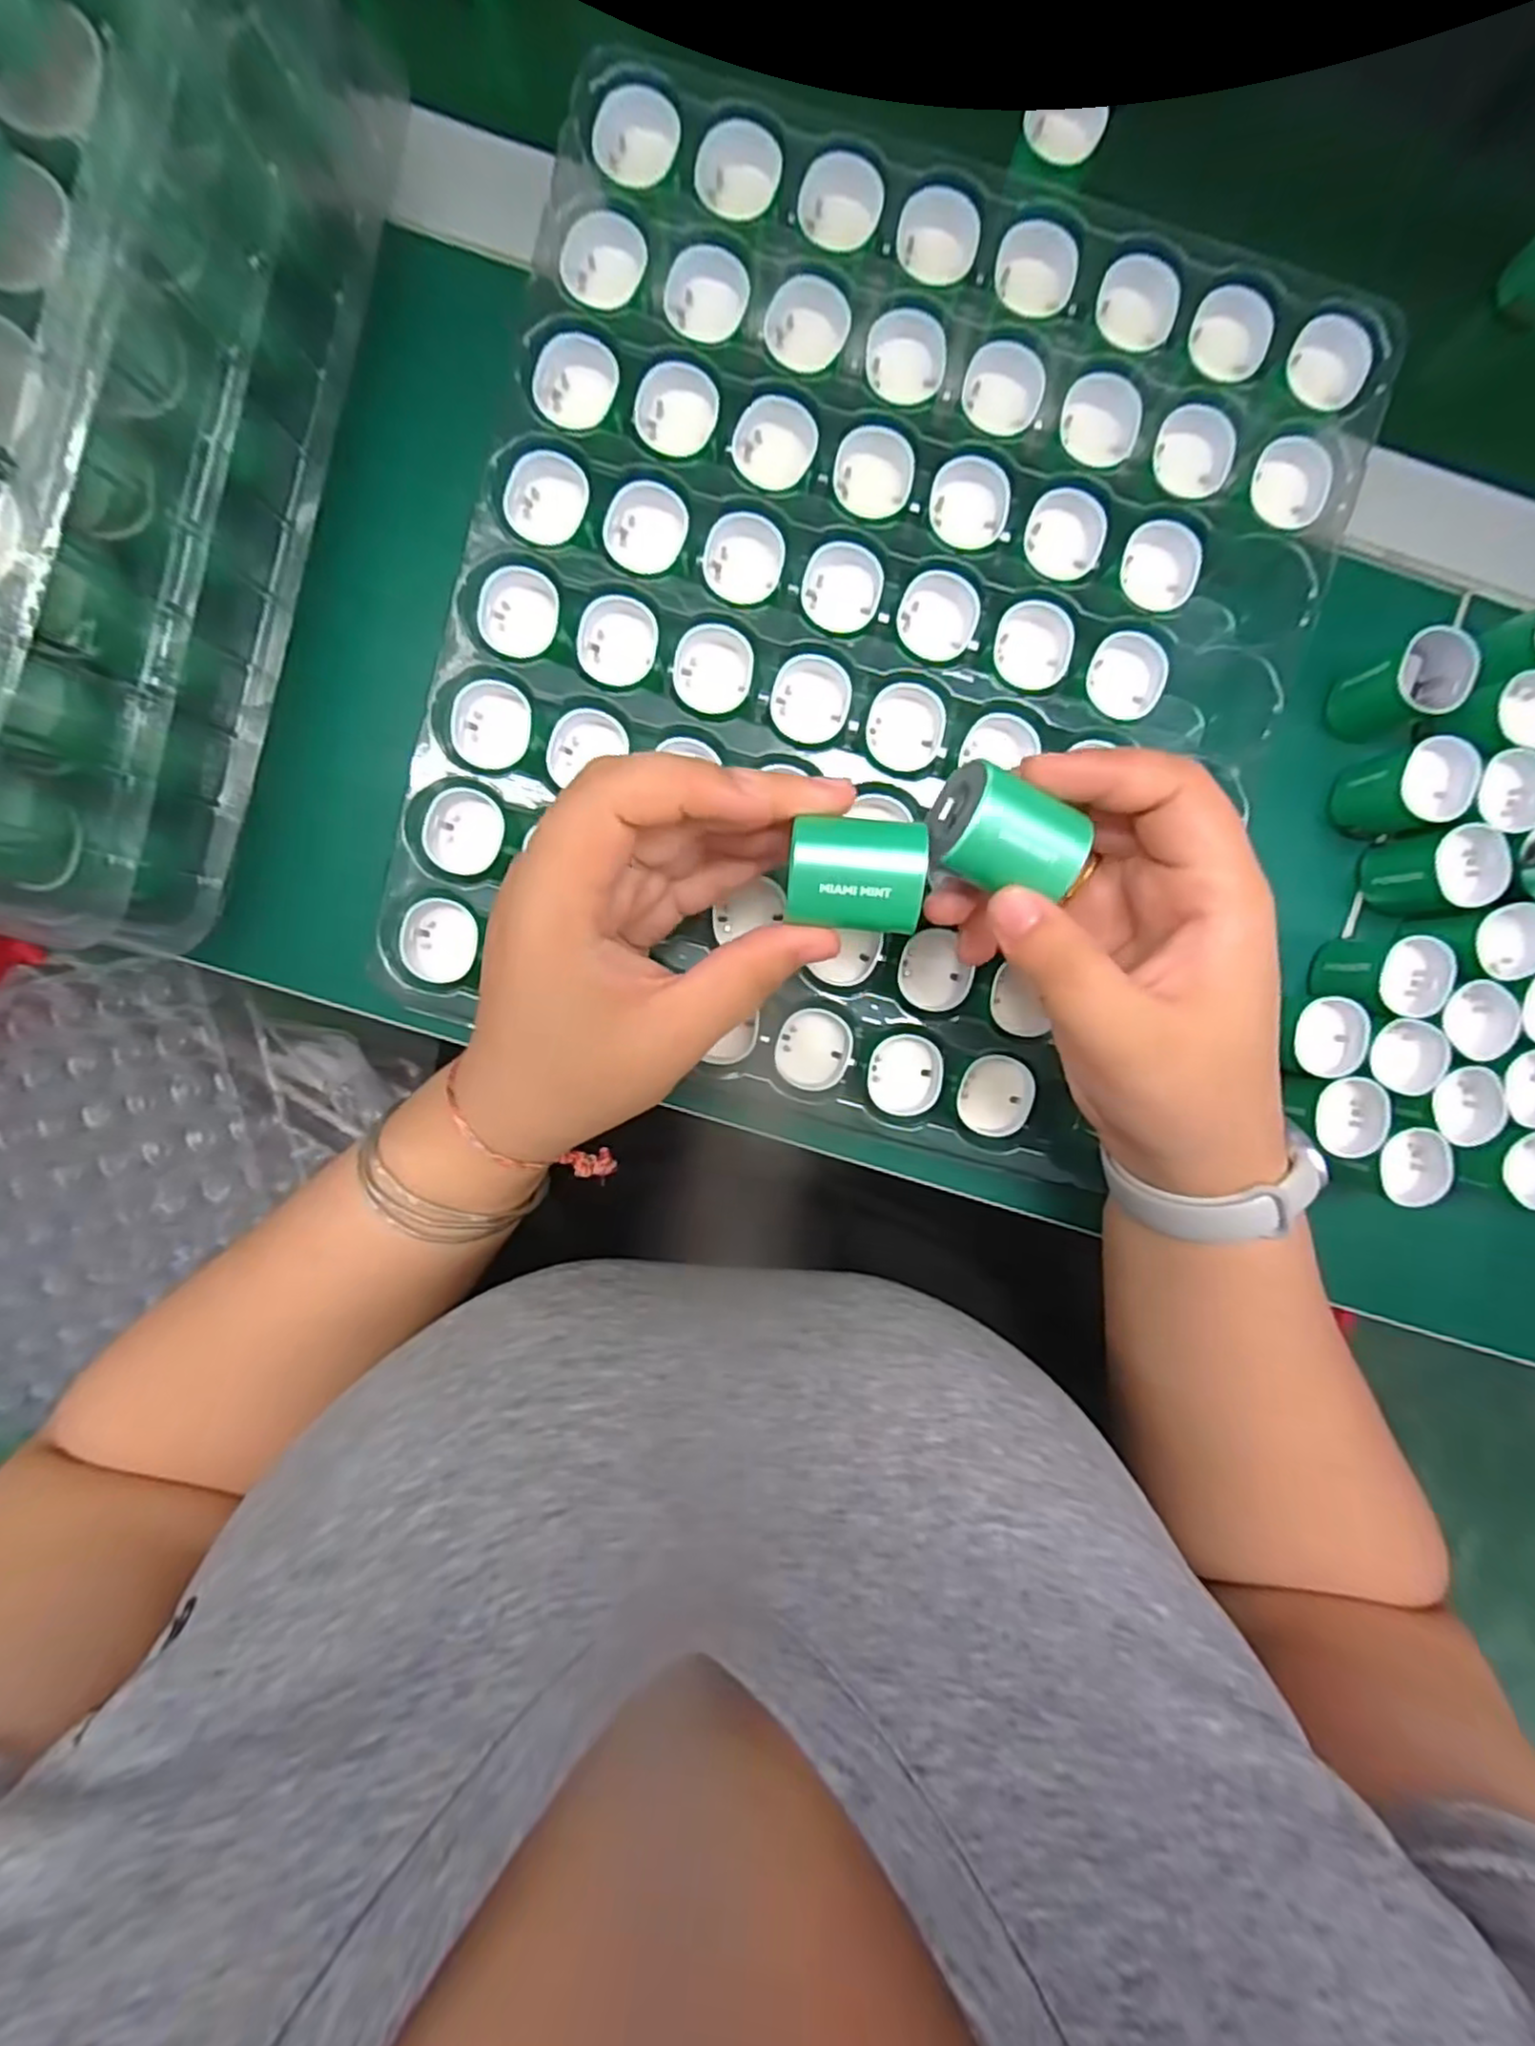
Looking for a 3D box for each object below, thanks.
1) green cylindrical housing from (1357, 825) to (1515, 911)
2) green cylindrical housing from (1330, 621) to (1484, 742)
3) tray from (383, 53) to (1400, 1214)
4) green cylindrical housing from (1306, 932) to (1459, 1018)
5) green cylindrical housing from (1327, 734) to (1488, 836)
[{"bbox_3d":[0.260,-0.059,0.292,0.028,0.035,0.030,0,94,-2],"label":"green cylindrical housing"},{"bbox_3d":[0.243,-0.129,0.286,0.032,0.033,0.028,-27,95,0],"label":"green cylindrical housing"},{"bbox_3d":[0.041,-0.123,0.277,0.302,0.042,0.328,16,94,-3],"label":"tray"},{"bbox_3d":[0.241,-0.018,0.294,0.029,0.034,0.031,0,94,-2],"label":"green cylindrical housing"},{"bbox_3d":[0.245,-0.090,0.290,0.030,0.034,0.030,0,94,-2],"label":"green cylindrical housing"}]

